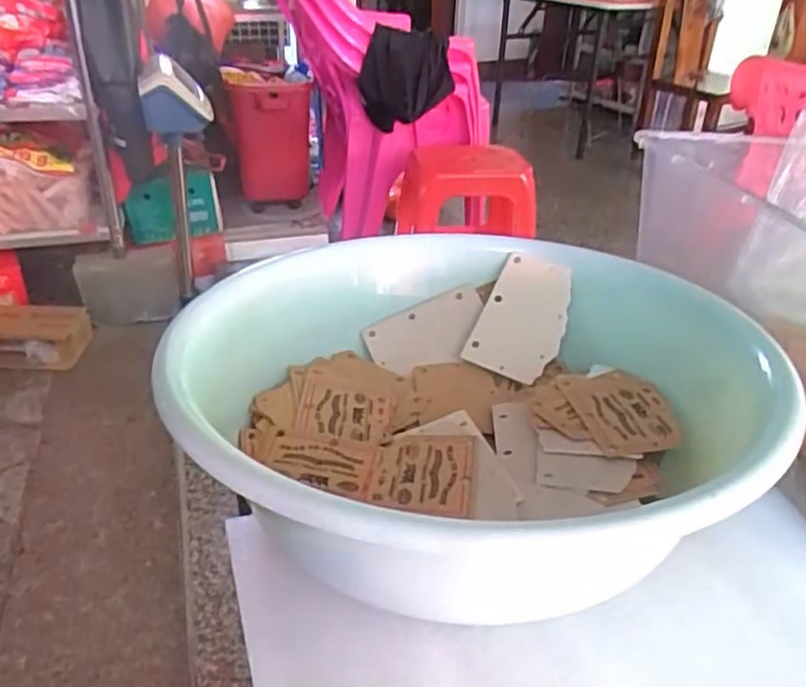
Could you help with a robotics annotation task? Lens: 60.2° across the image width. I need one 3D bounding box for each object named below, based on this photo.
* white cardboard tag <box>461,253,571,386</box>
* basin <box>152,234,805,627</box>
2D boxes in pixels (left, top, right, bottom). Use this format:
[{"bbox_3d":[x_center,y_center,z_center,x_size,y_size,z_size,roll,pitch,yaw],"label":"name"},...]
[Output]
[{"bbox_3d":[0.080,-0.017,0.460,0.054,0.006,0.081,23,80,24],"label":"white cardboard tag"},{"bbox_3d":[0.034,0.018,0.372,0.292,0.104,0.297,-19,37,-30],"label":"basin"}]

